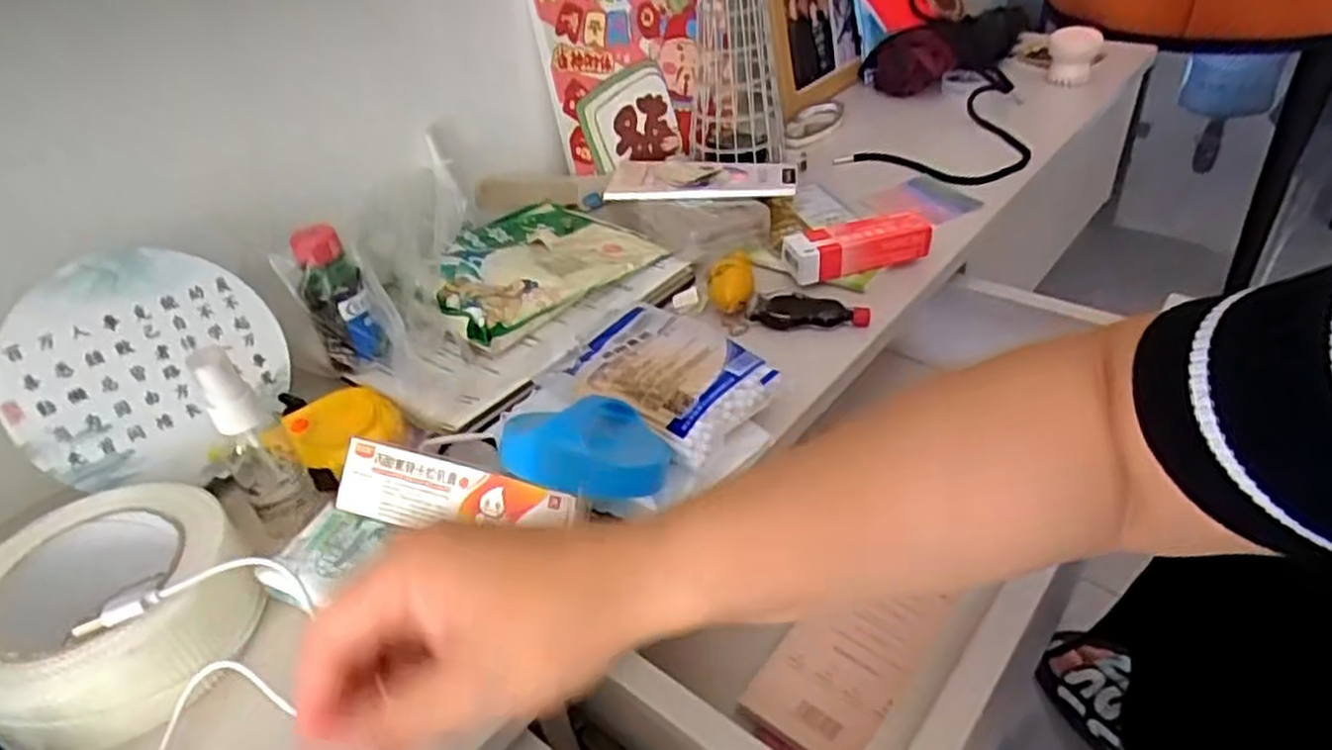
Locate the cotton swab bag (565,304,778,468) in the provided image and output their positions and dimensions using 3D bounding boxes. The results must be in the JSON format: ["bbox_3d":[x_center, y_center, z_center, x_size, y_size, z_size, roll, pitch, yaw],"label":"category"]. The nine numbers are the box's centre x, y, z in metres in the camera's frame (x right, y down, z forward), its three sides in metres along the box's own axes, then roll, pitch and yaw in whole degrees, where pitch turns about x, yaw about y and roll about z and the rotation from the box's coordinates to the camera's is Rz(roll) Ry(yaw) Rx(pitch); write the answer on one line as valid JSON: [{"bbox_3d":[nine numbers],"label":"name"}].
[{"bbox_3d":[0.001,-0.005,0.501,0.125,0.017,0.093,26,48,36],"label":"cotton swab bag"}]

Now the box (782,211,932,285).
[{"bbox_3d":[0.146,-0.100,0.596,0.108,0.034,0.029,-10,37,-4],"label":"box"}]

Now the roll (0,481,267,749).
[{"bbox_3d":[-0.279,0.113,0.387,0.120,0.055,0.125,-5,37,4],"label":"roll"}]

